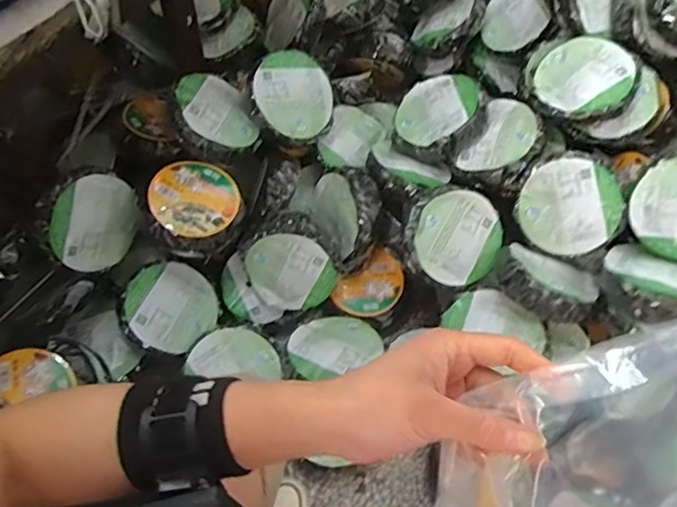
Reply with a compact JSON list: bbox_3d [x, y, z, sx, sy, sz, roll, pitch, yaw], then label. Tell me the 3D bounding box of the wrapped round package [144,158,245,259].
[{"bbox_3d":[-0.232,-0.076,0.938,0.142,0.066,0.149,2,61,-3],"label":"wrapped round package"}]

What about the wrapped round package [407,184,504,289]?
[{"bbox_3d":[0.184,-0.027,0.953,0.155,0.055,0.155,0,92,-12],"label":"wrapped round package"}]

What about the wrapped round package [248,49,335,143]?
[{"bbox_3d":[-0.085,-0.280,1.027,0.150,0.045,0.154,3,84,-24],"label":"wrapped round package"}]

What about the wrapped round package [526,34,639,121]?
[{"bbox_3d":[0.408,-0.288,0.969,0.178,0.055,0.178,-10,61,18],"label":"wrapped round package"}]

